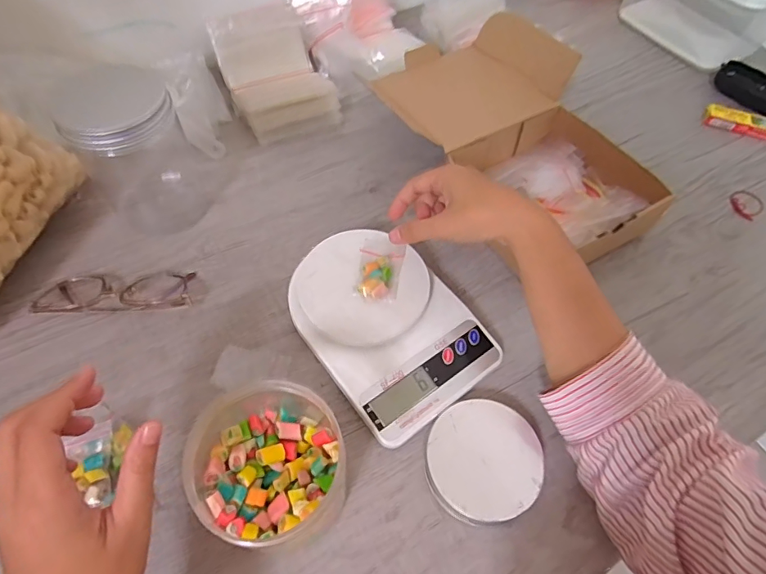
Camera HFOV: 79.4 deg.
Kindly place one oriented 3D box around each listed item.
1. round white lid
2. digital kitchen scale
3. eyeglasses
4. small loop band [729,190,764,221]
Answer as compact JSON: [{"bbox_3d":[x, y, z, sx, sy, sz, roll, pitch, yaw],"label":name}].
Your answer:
[{"bbox_3d":[0.075,0.130,0.348,0.084,0.016,0.083,1,58,-2],"label":"round white lid"},{"bbox_3d":[0.001,0.030,0.393,0.126,0.044,0.172,-35,65,-22],"label":"digital kitchen scale"},{"bbox_3d":[-0.239,0.003,0.412,0.135,0.022,0.046,1,58,-2],"label":"eyeglasses"},{"bbox_3d":[0.399,-0.091,0.508,0.032,0.006,0.046,37,63,19],"label":"small loop band"}]

